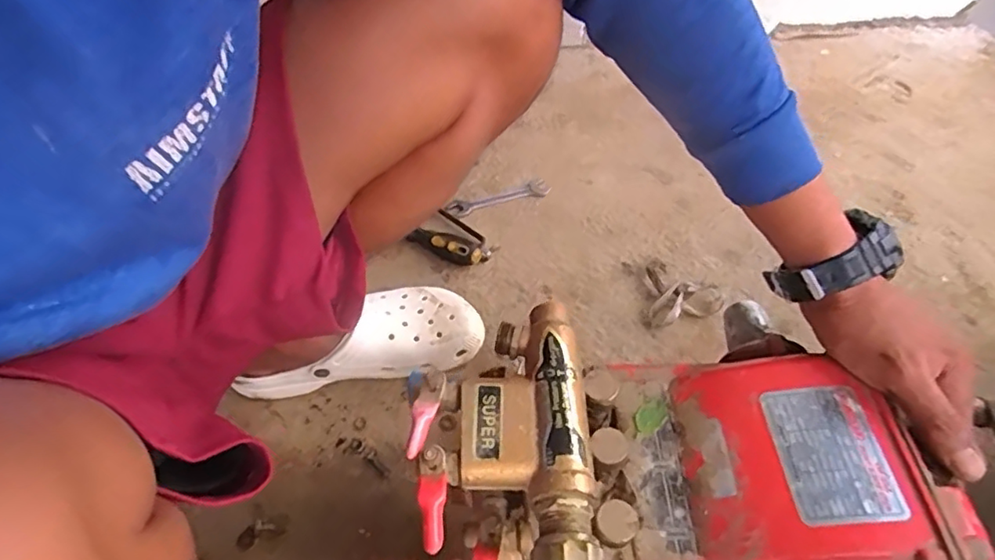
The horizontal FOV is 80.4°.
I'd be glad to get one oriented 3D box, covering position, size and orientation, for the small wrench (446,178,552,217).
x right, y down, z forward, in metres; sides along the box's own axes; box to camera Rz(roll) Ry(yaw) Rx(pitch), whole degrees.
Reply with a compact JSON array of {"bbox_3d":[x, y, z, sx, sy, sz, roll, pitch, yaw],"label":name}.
[{"bbox_3d":[0.002,-0.118,0.844,0.145,0.011,0.036,-18,50,-12],"label":"small wrench"}]

